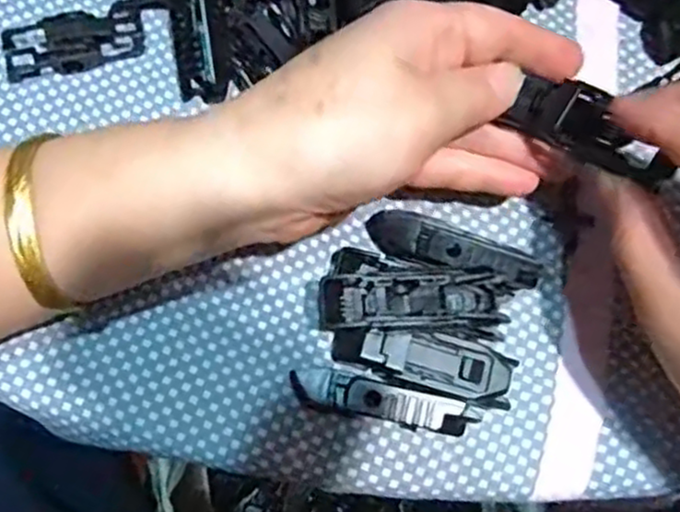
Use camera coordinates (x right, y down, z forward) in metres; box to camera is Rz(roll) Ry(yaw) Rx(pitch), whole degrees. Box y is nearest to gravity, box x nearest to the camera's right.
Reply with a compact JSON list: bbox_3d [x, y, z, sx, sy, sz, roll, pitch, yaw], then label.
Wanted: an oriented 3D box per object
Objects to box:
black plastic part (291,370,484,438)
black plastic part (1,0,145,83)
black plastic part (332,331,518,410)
[{"bbox_3d":[0.015,0.052,0.246,0.064,0.022,0.013,11,75,1],"label":"black plastic part"},{"bbox_3d":[-0.110,-0.088,0.285,0.057,0.011,0.023,-17,77,-6],"label":"black plastic part"},{"bbox_3d":[0.031,0.039,0.255,0.065,0.016,0.020,16,75,2],"label":"black plastic part"}]

